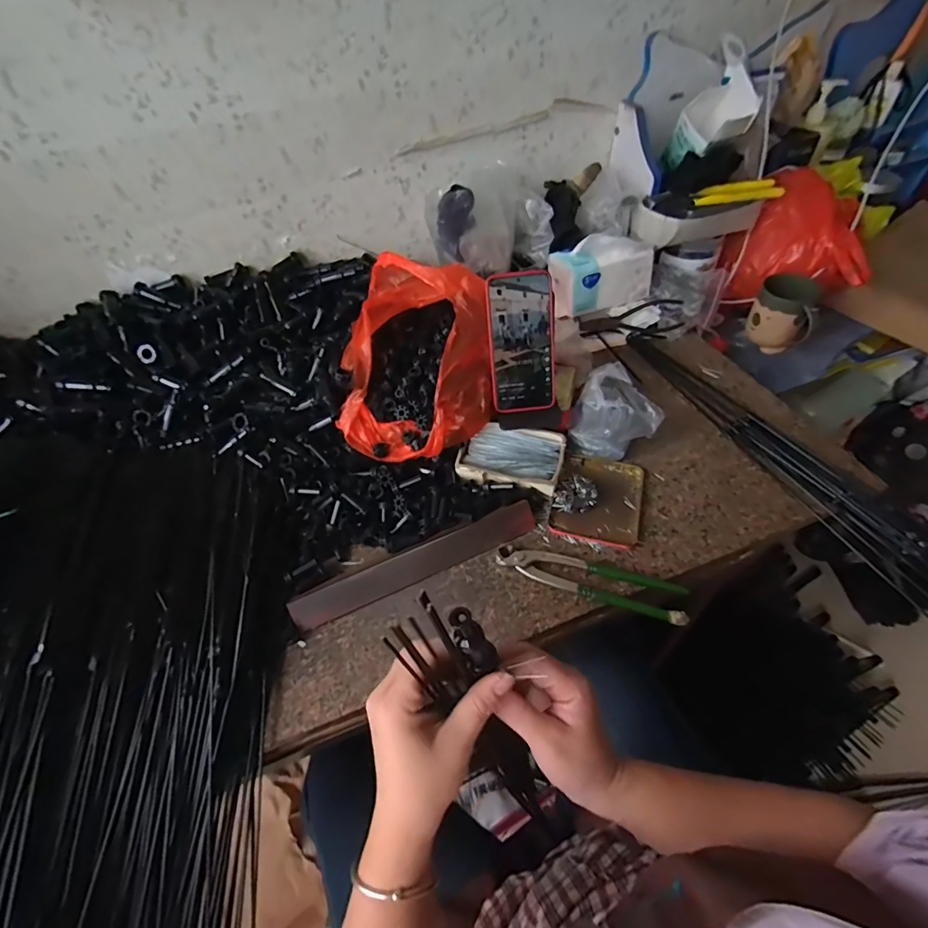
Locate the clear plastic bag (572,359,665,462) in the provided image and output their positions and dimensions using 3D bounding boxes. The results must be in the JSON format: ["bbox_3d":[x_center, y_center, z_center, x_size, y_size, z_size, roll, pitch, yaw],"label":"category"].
[{"bbox_3d":[0.205,-0.067,0.610,0.101,0.065,0.119,17,55,18],"label":"clear plastic bag"}]

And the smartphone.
[{"bbox_3d":[0.070,-0.145,0.561,0.080,0.162,0.010,-7,21,0],"label":"smartphone"}]

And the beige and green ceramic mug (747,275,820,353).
[{"bbox_3d":[0.523,-0.249,0.753,0.092,0.110,0.077,26,59,24],"label":"beige and green ceramic mug"}]

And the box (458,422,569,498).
[{"bbox_3d":[0.060,-0.005,0.590,0.125,0.034,0.085,8,53,12],"label":"box"}]

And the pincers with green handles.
[{"bbox_3d":[0.136,0.122,0.496,0.191,0.015,0.047,14,54,16],"label":"pincers with green handles"}]

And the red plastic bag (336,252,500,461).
[{"bbox_3d":[-0.063,-0.148,0.592,0.193,0.137,0.252,-3,51,3],"label":"red plastic bag"}]

